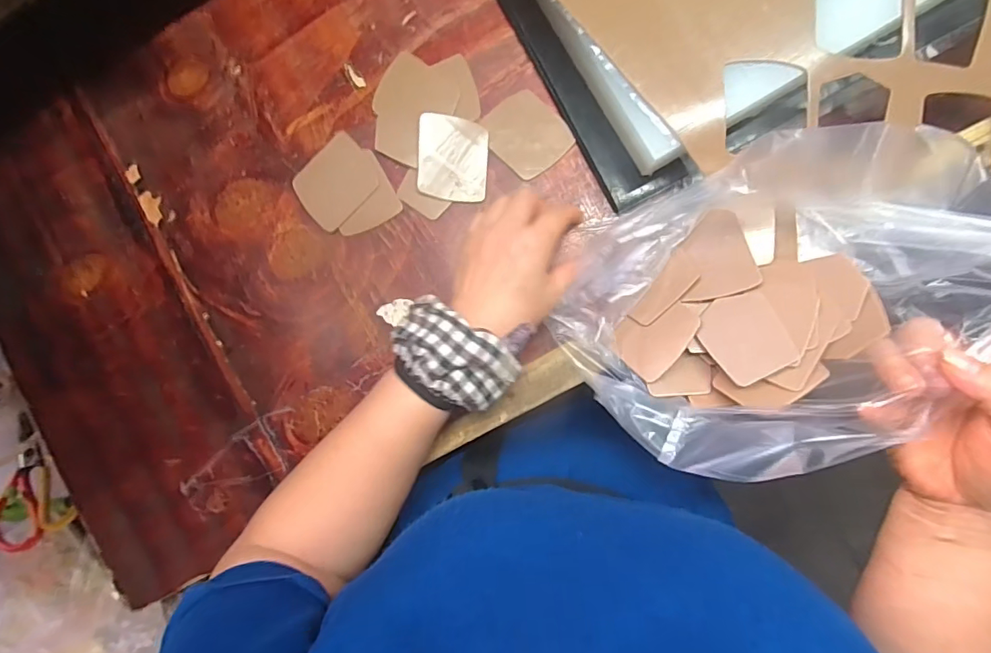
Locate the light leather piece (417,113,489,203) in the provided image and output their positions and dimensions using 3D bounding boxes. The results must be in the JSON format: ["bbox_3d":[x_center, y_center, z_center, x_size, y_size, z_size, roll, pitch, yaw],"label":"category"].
[{"bbox_3d":[-0.036,-0.140,0.403,0.057,0.004,0.067,3,98,1],"label":"light leather piece"}]

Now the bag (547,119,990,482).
[{"bbox_3d":[0.177,-0.021,0.313,0.254,0.094,0.186,-27,87,5],"label":"bag"}]

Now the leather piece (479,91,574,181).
[{"bbox_3d":[0.025,-0.162,0.405,0.056,0.005,0.068,-43,86,4],"label":"leather piece"}]

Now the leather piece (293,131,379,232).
[{"bbox_3d":[-0.138,-0.125,0.416,0.069,0.004,0.059,-45,85,3],"label":"leather piece"}]

